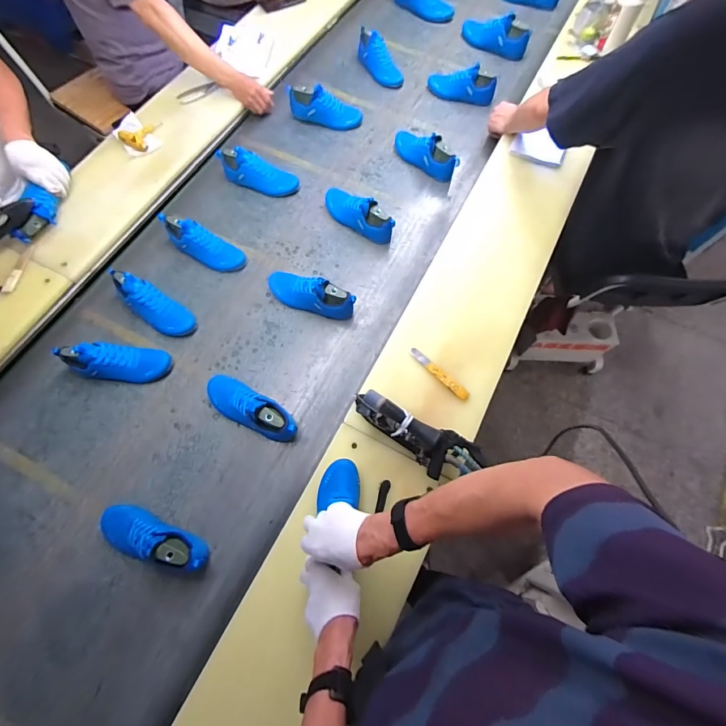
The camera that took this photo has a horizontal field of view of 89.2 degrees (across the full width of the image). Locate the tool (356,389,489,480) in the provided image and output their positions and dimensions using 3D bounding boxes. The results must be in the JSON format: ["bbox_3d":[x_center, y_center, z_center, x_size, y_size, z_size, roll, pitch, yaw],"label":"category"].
[{"bbox_3d":[0.101,0.137,0.731,0.263,0.103,0.103,36,73,13],"label":"tool"}]

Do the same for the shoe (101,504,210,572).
[{"bbox_3d":[-0.415,0.342,0.717,0.241,0.091,0.083,15,69,5],"label":"shoe"}]

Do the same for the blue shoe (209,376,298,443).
[{"bbox_3d":[-0.250,0.098,0.805,0.240,0.085,0.078,30,71,11],"label":"blue shoe"}]

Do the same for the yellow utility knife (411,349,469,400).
[{"bbox_3d":[0.169,0.022,0.821,0.030,0.012,0.162,-42,71,-15],"label":"yellow utility knife"}]

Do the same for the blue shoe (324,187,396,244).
[{"bbox_3d":[-0.019,-0.418,1.007,0.081,0.085,0.236,-42,75,-15],"label":"blue shoe"}]

